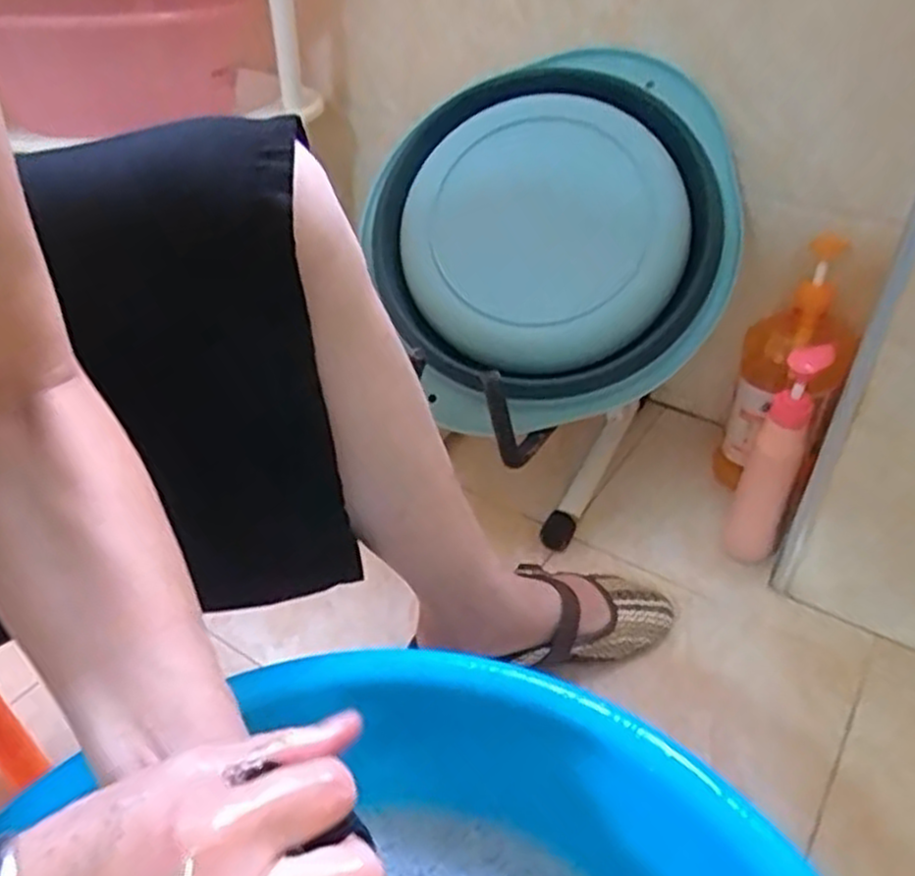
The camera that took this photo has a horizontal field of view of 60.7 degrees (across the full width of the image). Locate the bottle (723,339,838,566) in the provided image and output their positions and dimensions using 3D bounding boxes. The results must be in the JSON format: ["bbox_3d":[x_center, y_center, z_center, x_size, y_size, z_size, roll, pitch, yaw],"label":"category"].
[{"bbox_3d":[0.305,0.021,0.759,0.052,0.223,0.069,16,41,21],"label":"bottle"}]

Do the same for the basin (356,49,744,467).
[{"bbox_3d":[0.093,-0.205,0.770,0.357,0.051,0.362,-1,82,10],"label":"basin"}]

